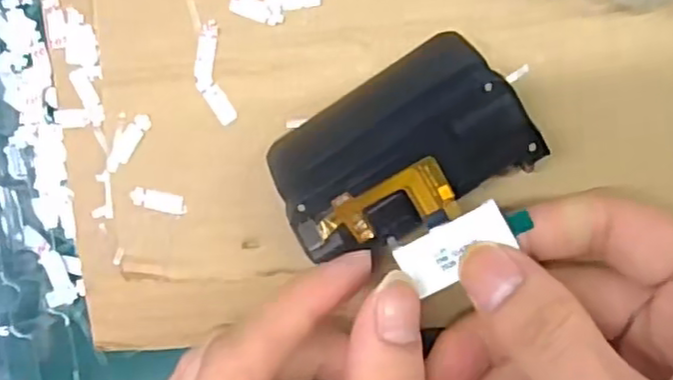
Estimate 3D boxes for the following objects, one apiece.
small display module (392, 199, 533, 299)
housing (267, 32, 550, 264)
[{"bbox_3d":[0.035,0.015,0.180,0.034,0.004,0.016,-32,90,10],"label":"small display module"},{"bbox_3d":[0.018,-0.011,0.189,0.069,0.025,0.043,-32,88,6],"label":"housing"}]

